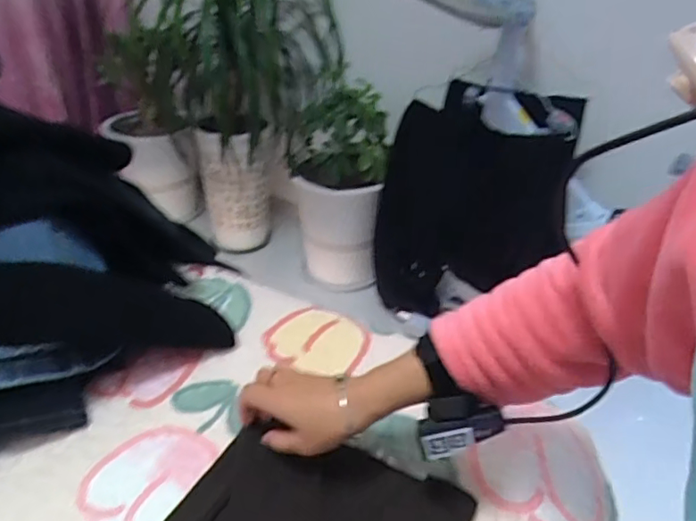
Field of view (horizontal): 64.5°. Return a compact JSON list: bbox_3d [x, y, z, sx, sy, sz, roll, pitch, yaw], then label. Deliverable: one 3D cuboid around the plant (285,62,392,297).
[{"bbox_3d":[-0.033,-0.197,1.581,0.252,0.592,0.239,-3,32,-9],"label":"plant"}]

